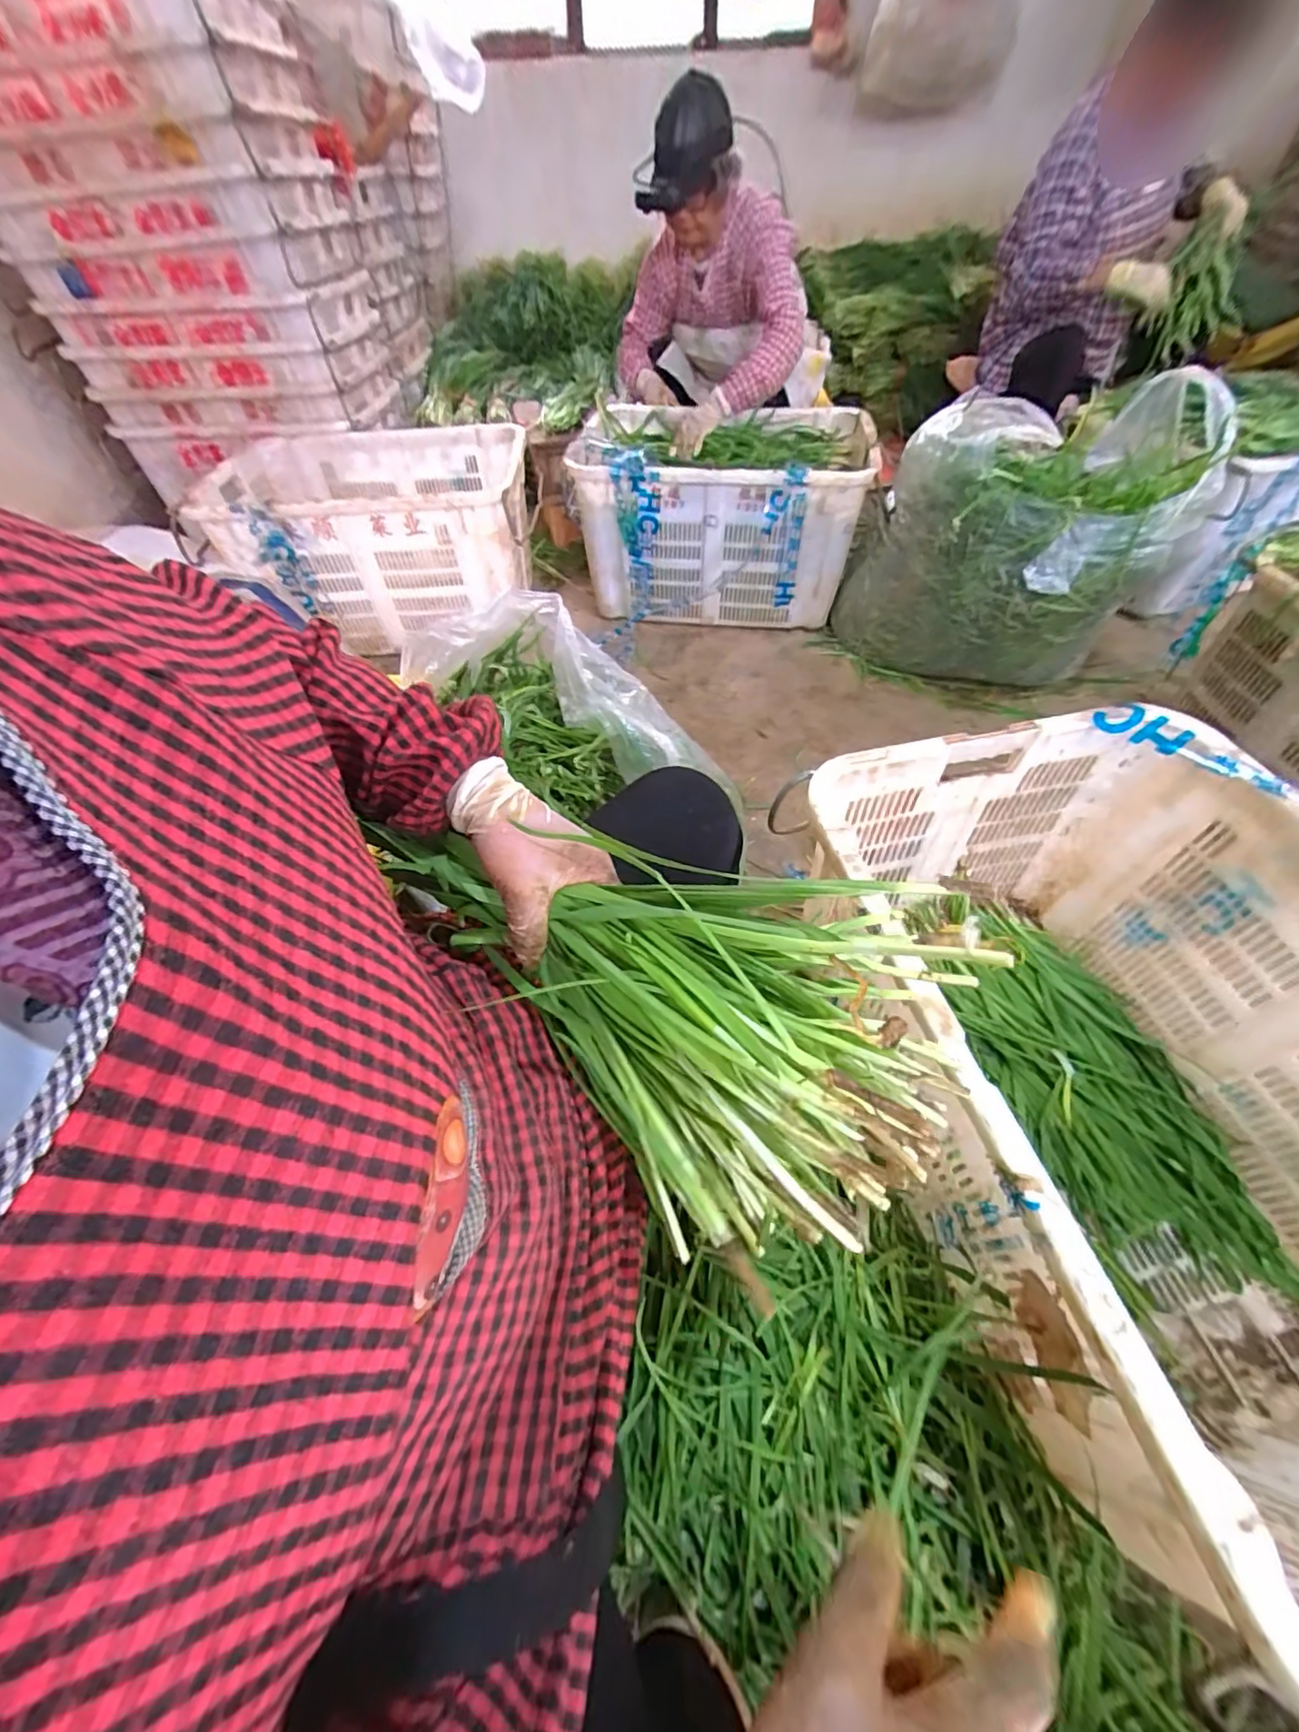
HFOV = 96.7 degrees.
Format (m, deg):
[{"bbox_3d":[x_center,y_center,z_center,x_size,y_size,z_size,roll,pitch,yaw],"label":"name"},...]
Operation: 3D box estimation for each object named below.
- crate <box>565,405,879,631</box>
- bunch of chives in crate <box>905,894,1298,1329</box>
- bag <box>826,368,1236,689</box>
[{"bbox_3d":[0.182,-0.859,1.460,0.638,0.415,0.411,2,51,8],"label":"crate"},{"bbox_3d":[0.534,0.256,0.737,0.238,0.060,0.510,-17,51,-8],"label":"bunch of chives in crate"},{"bbox_3d":[0.708,-0.639,1.197,0.385,0.459,0.565,-38,57,-23],"label":"bag"}]

